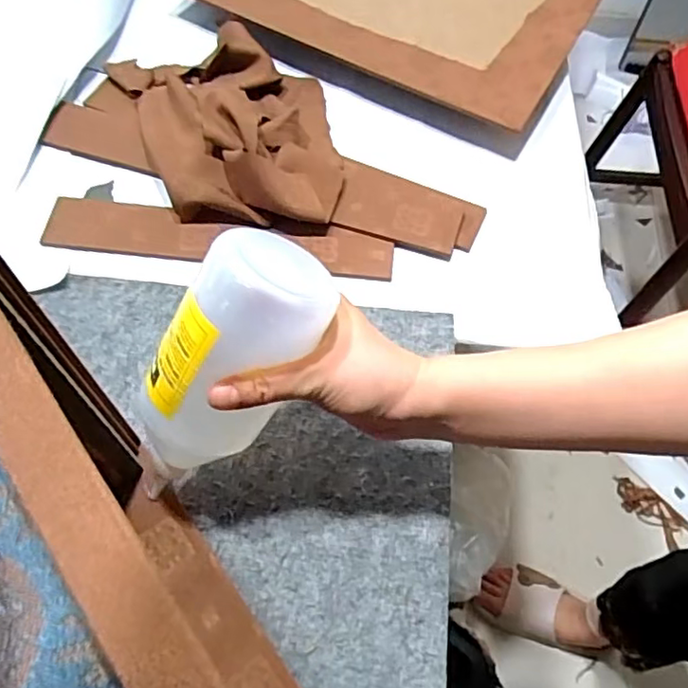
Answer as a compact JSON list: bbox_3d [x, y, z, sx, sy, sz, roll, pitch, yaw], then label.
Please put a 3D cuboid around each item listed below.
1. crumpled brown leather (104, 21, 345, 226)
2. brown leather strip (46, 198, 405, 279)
[{"bbox_3d":[-0.110,-0.212,0.592,0.200,0.064,0.248,-12,64,-8],"label":"crumpled brown leather"},{"bbox_3d":[-0.108,-0.096,0.557,0.302,0.010,0.050,6,65,-1],"label":"brown leather strip"}]

